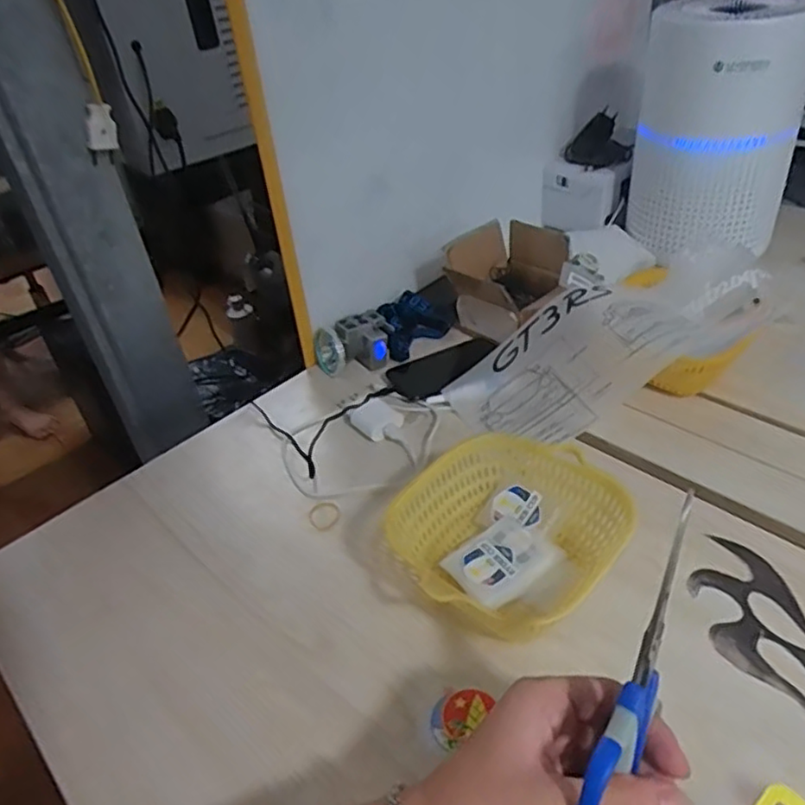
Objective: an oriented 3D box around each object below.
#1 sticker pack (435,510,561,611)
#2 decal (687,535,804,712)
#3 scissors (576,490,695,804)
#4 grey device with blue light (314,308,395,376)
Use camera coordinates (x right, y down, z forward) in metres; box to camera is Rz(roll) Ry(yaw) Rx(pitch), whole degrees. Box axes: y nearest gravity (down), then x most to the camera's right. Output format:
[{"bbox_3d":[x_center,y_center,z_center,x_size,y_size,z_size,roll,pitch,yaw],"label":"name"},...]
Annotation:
[{"bbox_3d":[0.080,0.129,0.527,0.078,0.015,0.062,-30,42,-27],"label":"sticker pack"},{"bbox_3d":[0.279,0.186,0.446,0.081,0.004,0.220,-15,37,-10],"label":"decal"},{"bbox_3d":[0.116,0.134,0.311,0.015,0.046,0.179,16,82,28],"label":"scissors"},{"bbox_3d":[-0.058,-0.070,0.786,0.095,0.059,0.049,-18,38,-14],"label":"grey device with blue light"}]

